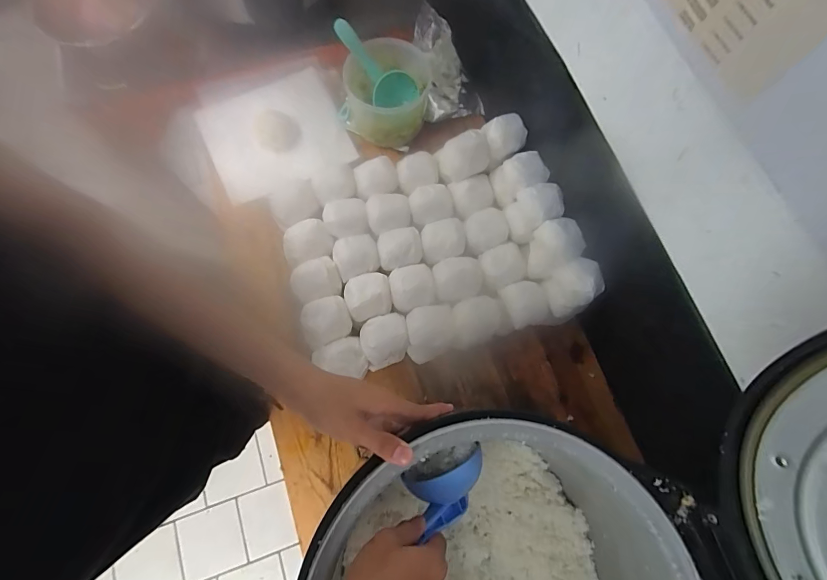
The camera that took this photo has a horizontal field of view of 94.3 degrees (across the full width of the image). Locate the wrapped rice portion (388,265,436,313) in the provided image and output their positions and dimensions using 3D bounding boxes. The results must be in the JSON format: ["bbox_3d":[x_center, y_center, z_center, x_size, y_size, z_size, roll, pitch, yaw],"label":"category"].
[{"bbox_3d":[-0.001,-0.005,0.654,0.075,0.031,0.074,-9,74,-5],"label":"wrapped rice portion"}]

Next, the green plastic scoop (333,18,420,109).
[{"bbox_3d":[-0.077,-0.419,0.730,0.187,0.079,0.043,35,72,-30],"label":"green plastic scoop"}]

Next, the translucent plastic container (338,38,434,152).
[{"bbox_3d":[-0.059,-0.384,0.761,0.176,0.123,0.146,-2,74,-3],"label":"translucent plastic container"}]

